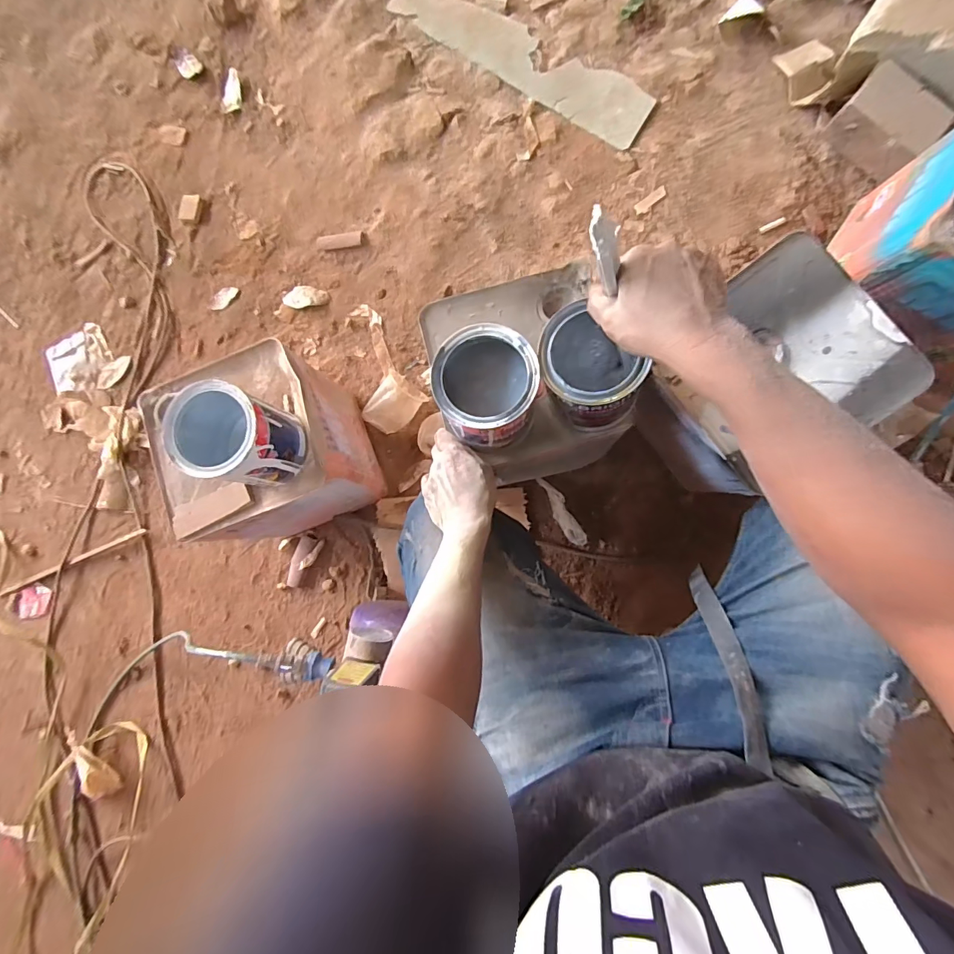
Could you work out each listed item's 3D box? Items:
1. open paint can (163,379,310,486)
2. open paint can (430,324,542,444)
[{"bbox_3d":[-0.287,-0.049,0.540,0.100,0.137,0.099,-1,83,6],"label":"open paint can"},{"bbox_3d":[0.014,-0.096,0.493,0.104,0.103,0.111,-1,84,7],"label":"open paint can"}]

